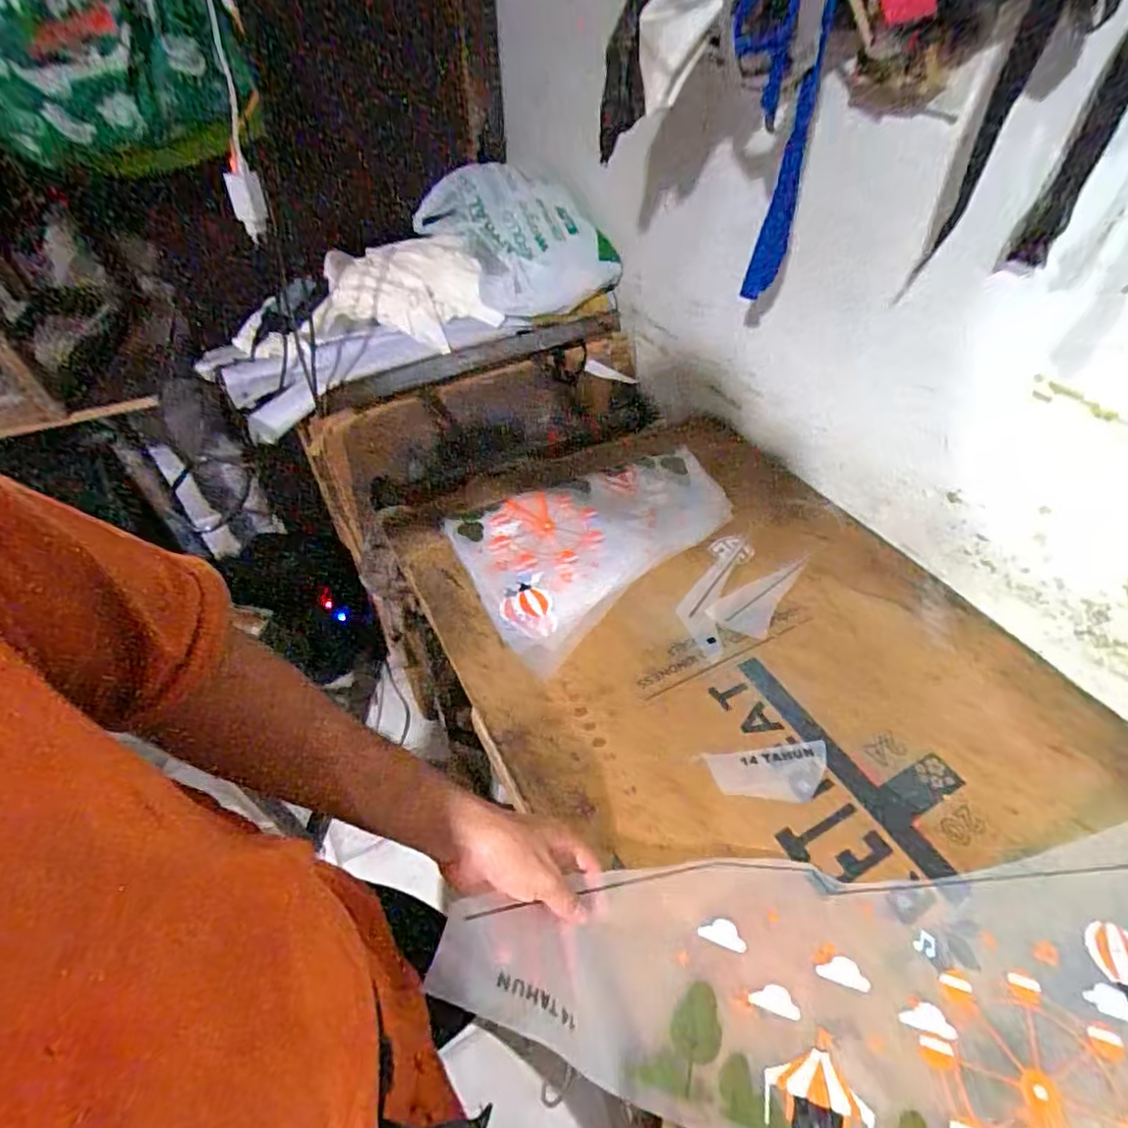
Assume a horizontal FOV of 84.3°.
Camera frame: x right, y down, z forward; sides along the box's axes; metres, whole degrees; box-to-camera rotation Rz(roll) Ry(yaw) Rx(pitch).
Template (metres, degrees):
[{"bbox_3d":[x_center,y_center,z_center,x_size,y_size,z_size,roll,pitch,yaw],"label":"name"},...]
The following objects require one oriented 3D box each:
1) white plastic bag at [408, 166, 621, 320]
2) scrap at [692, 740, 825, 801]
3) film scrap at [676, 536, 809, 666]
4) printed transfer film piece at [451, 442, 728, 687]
[{"bbox_3d":[-0.093,-0.626,1.182,0.243,0.177,0.326,-30,54,-26],"label":"white plastic bag"},{"bbox_3d":[0.205,0.211,0.621,0.127,0.004,0.056,-4,47,-5],"label":"scrap"},{"bbox_3d":[0.217,0.036,0.789,0.112,0.006,0.212,26,52,22],"label":"film scrap"},{"bbox_3d":[0.052,-0.056,0.869,0.430,0.011,0.271,-30,54,-26],"label":"printed transfer film piece"}]

